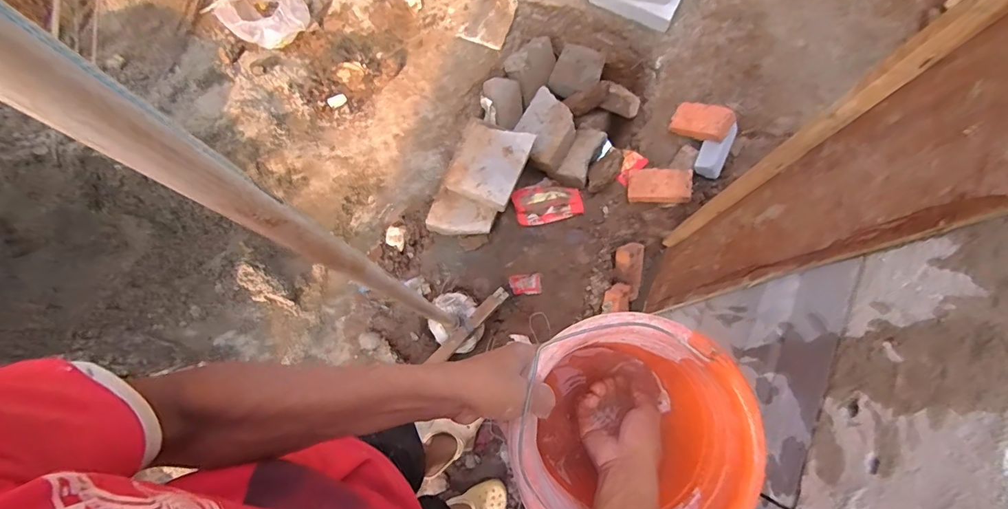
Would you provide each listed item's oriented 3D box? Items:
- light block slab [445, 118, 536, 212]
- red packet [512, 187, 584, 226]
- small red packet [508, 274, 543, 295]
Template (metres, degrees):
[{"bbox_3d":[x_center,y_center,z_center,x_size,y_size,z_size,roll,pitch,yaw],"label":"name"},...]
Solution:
[{"bbox_3d":[-0.049,-0.291,1.425,0.228,0.067,0.263,18,78,6],"label":"light block slab"},{"bbox_3d":[0.150,-0.178,1.542,0.234,0.031,0.138,-15,77,-2],"label":"red packet"},{"bbox_3d":[0.070,0.099,1.468,0.104,0.060,0.067,-8,77,0],"label":"small red packet"}]

